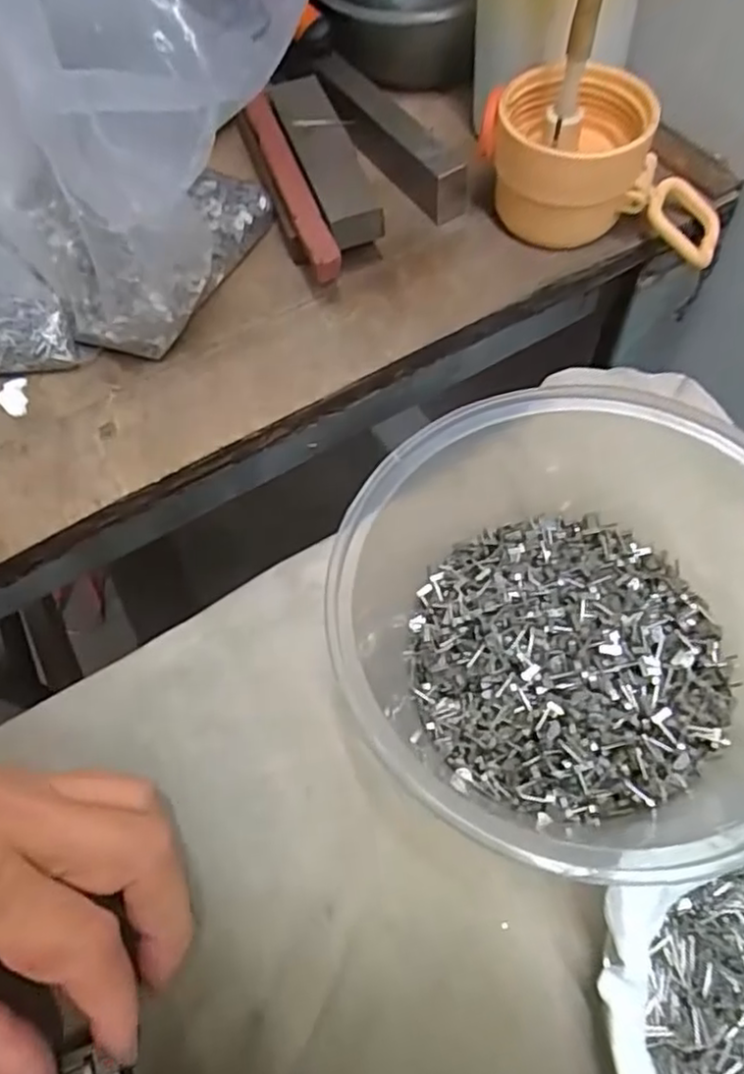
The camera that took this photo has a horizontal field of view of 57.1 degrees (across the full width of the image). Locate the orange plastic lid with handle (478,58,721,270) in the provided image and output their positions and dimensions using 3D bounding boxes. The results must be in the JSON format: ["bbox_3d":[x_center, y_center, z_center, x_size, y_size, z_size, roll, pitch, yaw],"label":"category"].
[{"bbox_3d":[0.102,-0.159,0.295,0.109,0.051,0.062,17,67,11],"label":"orange plastic lid with handle"}]

